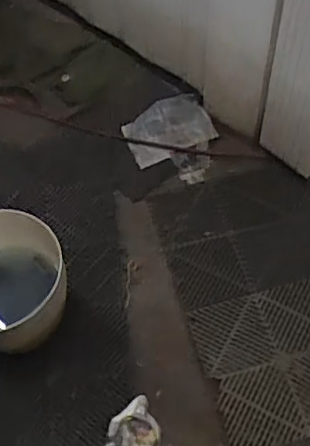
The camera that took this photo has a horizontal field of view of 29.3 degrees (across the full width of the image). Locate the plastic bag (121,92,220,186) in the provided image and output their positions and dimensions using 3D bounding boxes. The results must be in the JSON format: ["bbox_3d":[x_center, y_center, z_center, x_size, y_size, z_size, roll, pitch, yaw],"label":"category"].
[{"bbox_3d":[0.064,-0.277,1.951,0.288,0.052,0.336,-18,60,-10],"label":"plastic bag"}]

